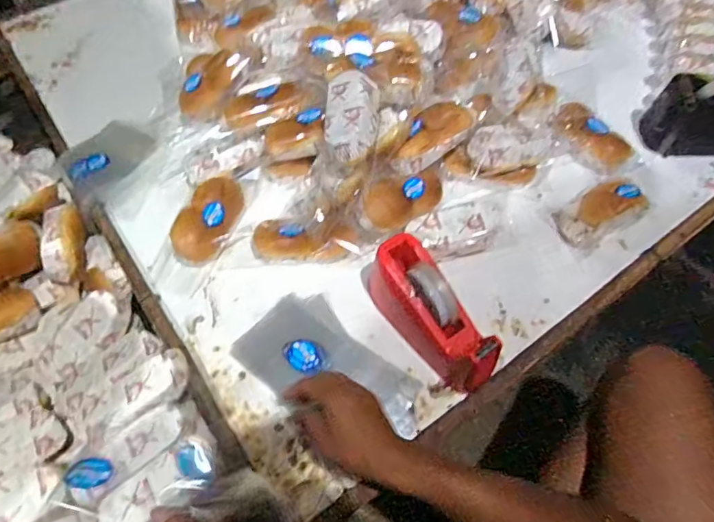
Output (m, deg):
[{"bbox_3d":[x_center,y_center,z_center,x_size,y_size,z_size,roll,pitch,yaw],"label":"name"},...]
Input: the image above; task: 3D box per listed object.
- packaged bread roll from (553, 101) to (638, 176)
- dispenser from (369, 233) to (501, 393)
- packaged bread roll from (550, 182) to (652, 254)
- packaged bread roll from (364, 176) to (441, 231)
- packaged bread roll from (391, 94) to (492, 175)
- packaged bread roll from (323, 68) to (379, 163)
[{"bbox_3d":[0.384,-0.199,0.803,0.057,0.047,0.140,-38,80,-19],"label":"packaged bread roll"},{"bbox_3d":[0.093,0.067,0.637,0.071,0.107,0.209,-31,63,-15],"label":"dispenser"},{"bbox_3d":[0.372,-0.078,0.749,0.142,0.043,0.084,-29,63,-14],"label":"packaged bread roll"},{"bbox_3d":[0.068,-0.091,0.698,0.128,0.055,0.055,-18,59,-31],"label":"packaged bread roll"},{"bbox_3d":[0.121,-0.194,0.741,0.172,0.045,0.067,-41,66,-20],"label":"packaged bread roll"},{"bbox_3d":[-0.008,-0.193,0.637,0.068,0.031,0.132,2,60,3],"label":"packaged bread roll"}]

